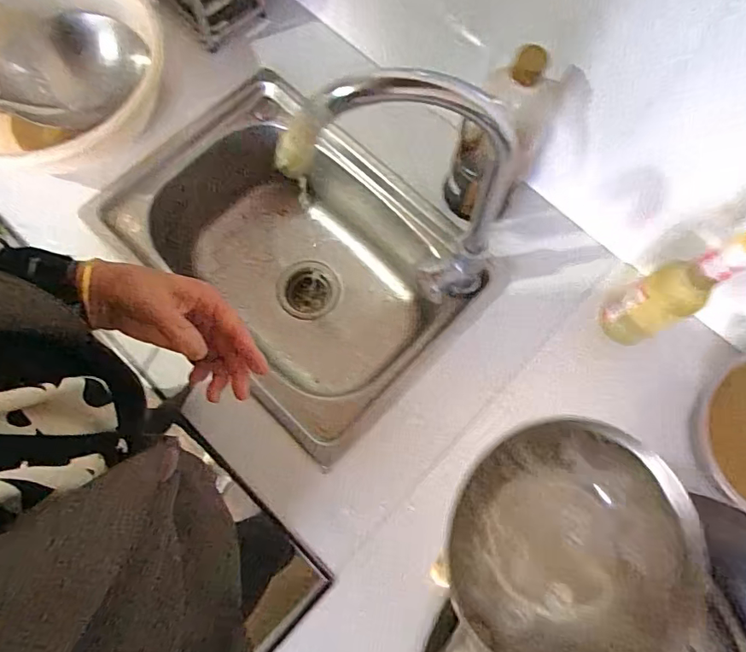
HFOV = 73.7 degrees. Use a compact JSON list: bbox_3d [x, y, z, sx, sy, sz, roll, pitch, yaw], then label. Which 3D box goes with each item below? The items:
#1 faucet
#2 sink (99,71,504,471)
[{"bbox_3d":[0.035,-0.117,0.541,0.241,0.362,0.055,2,74,-1],"label":"faucet"},{"bbox_3d":[-0.124,-0.098,0.805,0.350,0.204,0.536,-42,78,-13],"label":"sink"}]

